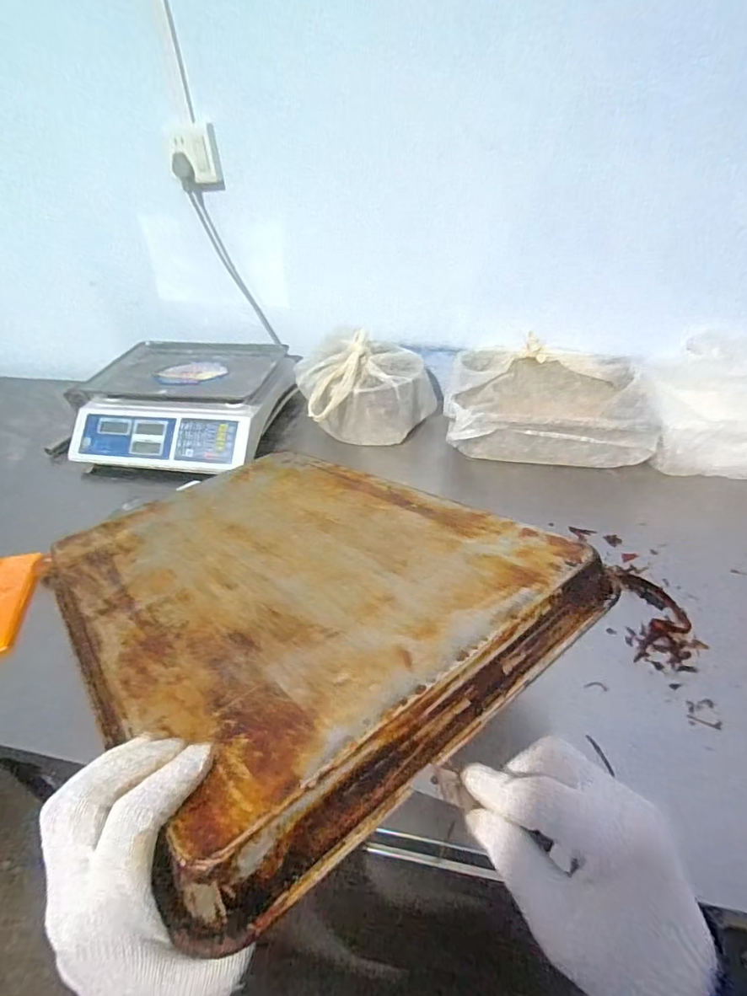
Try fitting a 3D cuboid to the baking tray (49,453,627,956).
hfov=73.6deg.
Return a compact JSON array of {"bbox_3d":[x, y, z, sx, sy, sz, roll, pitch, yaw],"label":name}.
[{"bbox_3d":[-0.097,0.076,0.507,0.364,0.045,0.514,-27,29,-32],"label":"baking tray"}]

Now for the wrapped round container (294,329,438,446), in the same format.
[{"bbox_3d":[-0.014,-0.210,0.928,0.242,0.149,0.196,-15,40,-13],"label":"wrapped round container"}]

